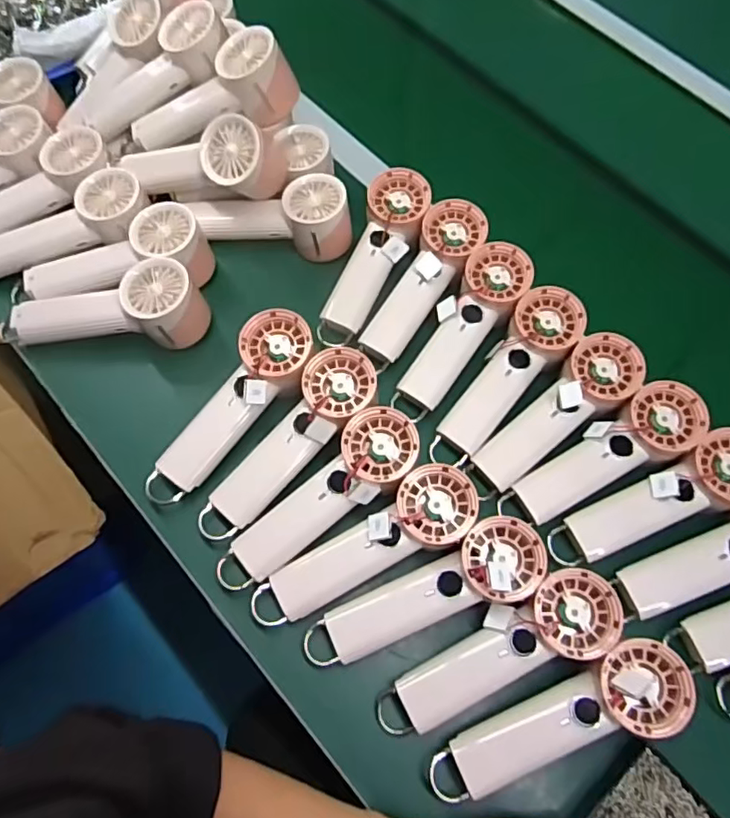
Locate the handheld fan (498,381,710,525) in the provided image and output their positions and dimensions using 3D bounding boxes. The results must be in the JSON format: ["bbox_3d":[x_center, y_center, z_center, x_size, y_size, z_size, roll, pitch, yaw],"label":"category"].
[{"bbox_3d":[0.205,0.041,0.500,0.183,0.045,0.062,-26,70,-14],"label":"handheld fan"}]

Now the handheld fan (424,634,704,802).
[{"bbox_3d":[0.140,0.225,0.417,0.189,0.028,0.059,-25,69,1],"label":"handheld fan"}]

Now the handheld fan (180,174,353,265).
[{"bbox_3d":[-0.094,-0.191,0.585,0.158,0.057,0.057,-1,66,-4],"label":"handheld fan"}]

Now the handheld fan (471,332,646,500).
[{"bbox_3d":[0.170,0.004,0.514,0.178,0.035,0.058,-41,74,-4],"label":"handheld fan"}]

